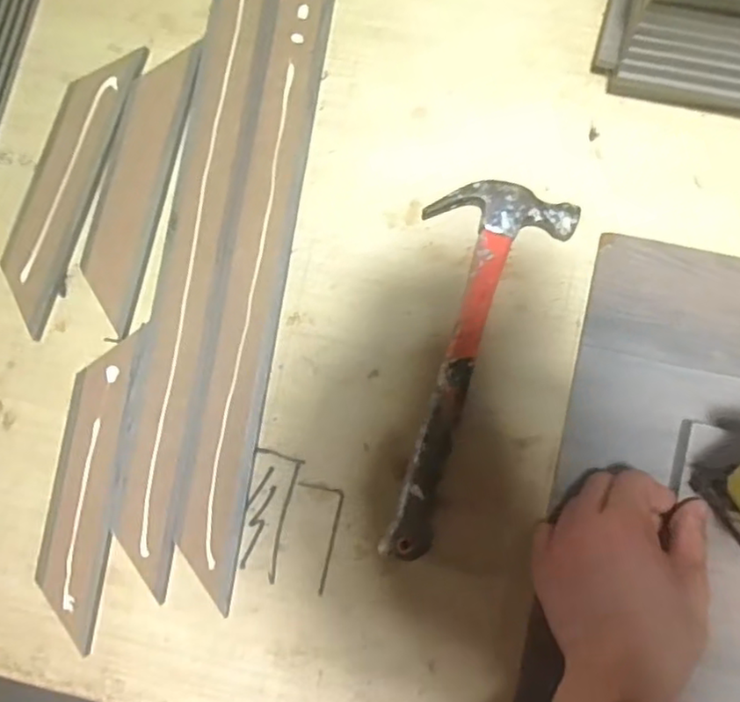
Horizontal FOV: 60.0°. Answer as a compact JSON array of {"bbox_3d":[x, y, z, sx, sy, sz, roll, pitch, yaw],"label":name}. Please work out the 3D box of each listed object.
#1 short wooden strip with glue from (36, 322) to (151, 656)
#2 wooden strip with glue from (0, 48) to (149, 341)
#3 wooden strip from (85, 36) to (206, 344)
[{"bbox_3d":[-0.197,0.090,0.448,0.046,0.009,0.211,8,83,4],"label":"short wooden strip with glue"},{"bbox_3d":[-0.227,-0.125,0.474,0.054,0.007,0.216,18,84,5],"label":"wooden strip with glue"},{"bbox_3d":[-0.170,-0.125,0.471,0.046,0.004,0.214,13,84,5],"label":"wooden strip"}]

